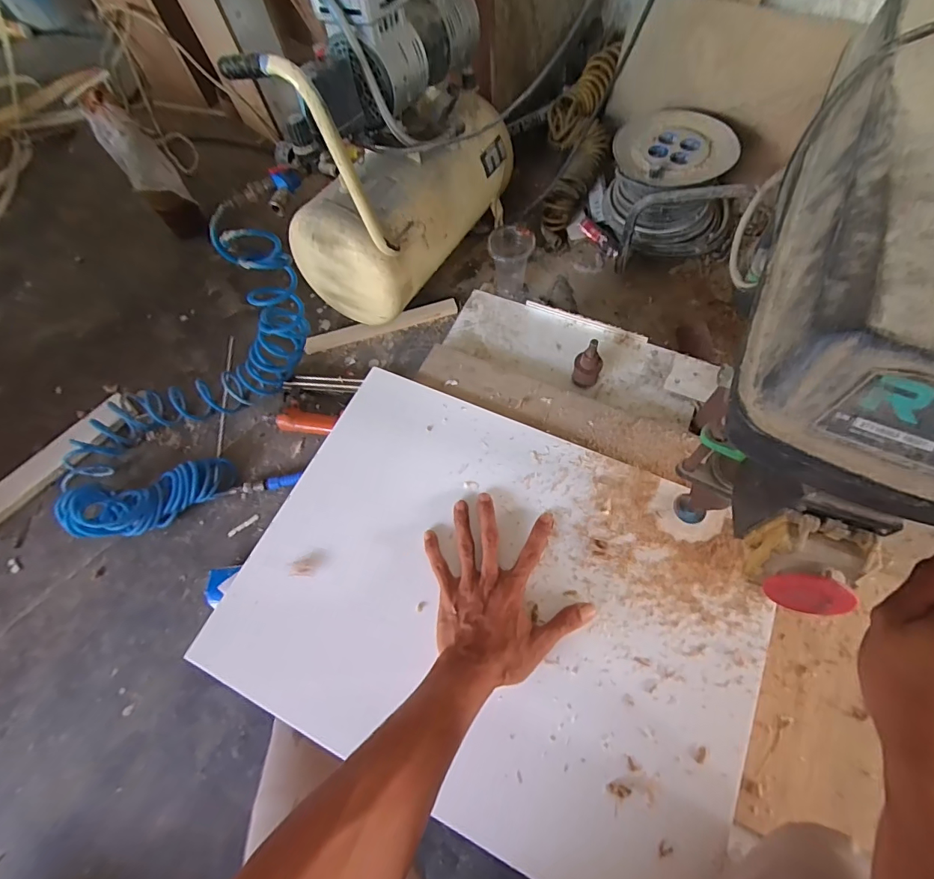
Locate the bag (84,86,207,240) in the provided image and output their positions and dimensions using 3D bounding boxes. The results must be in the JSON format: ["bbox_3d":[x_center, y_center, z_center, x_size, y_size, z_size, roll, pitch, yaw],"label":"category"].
[{"bbox_3d":[-0.669,-0.563,0.975,0.089,0.288,0.077,-35,67,-11],"label":"bag"}]

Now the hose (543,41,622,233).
[{"bbox_3d":[0.233,-0.642,0.981,0.135,0.091,0.401,14,94,9],"label":"hose"}]

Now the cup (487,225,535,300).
[{"bbox_3d":[0.088,-0.348,0.927,0.085,0.136,0.085,-2,65,4],"label":"cup"}]

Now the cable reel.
[{"bbox_3d":[0.392,-0.493,0.899,0.215,0.157,0.287,-3,65,4],"label":"cable reel"}]

